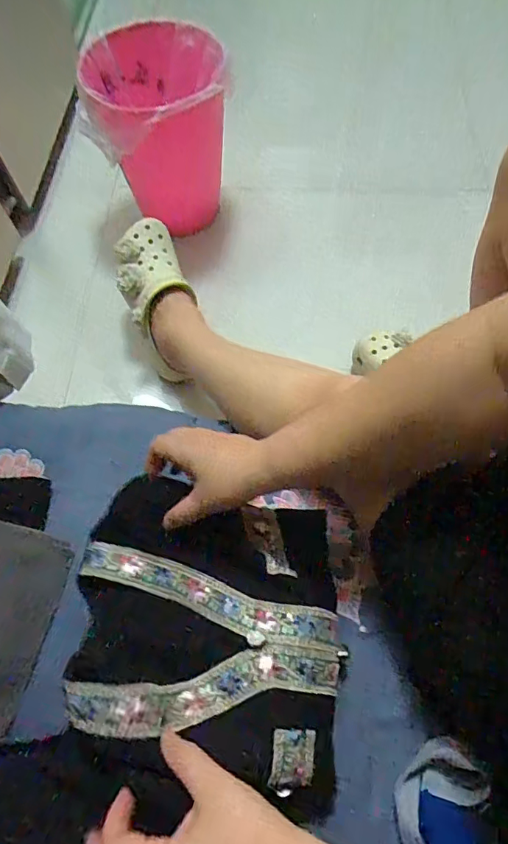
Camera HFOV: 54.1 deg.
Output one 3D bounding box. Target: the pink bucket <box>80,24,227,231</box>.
[{"bbox_3d":[-0.162,-0.557,0.963,0.247,0.284,0.266,1,66,2],"label":"pink bucket"}]

